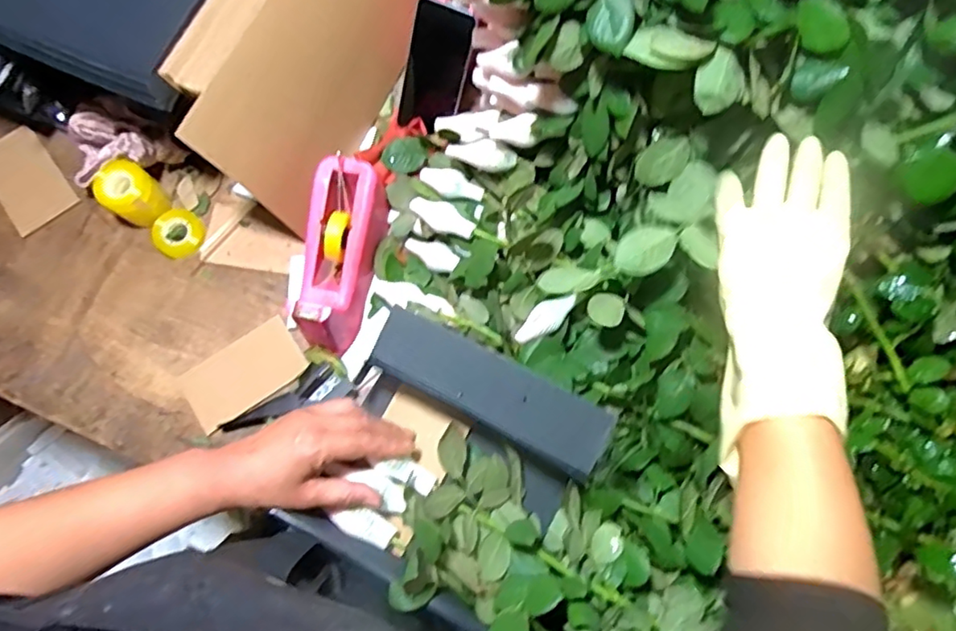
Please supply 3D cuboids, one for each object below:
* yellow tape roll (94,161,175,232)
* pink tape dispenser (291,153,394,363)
[{"bbox_3d":[-0.420,-0.147,0.712,0.064,0.050,0.062,40,79,9],"label":"yellow tape roll"},{"bbox_3d":[-0.160,-0.065,0.679,0.075,0.109,0.203,10,76,2],"label":"pink tape dispenser"}]

